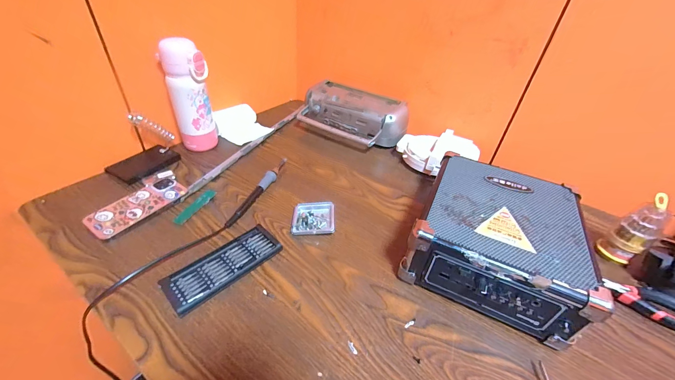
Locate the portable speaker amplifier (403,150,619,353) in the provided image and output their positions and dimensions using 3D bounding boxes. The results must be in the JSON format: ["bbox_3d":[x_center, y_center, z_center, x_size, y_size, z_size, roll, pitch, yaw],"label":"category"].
[{"bbox_3d":[0.236,0.068,0.434,0.206,0.105,0.228,23,43,19],"label":"portable speaker amplifier"}]

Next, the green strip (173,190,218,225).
[{"bbox_3d":[-0.245,0.028,0.498,0.020,0.004,0.091,16,41,11],"label":"green strip"}]

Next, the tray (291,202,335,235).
[{"bbox_3d":[-0.040,0.048,0.491,0.070,0.017,0.070,4,40,-3],"label":"tray"}]

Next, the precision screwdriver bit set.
[{"bbox_3d":[-0.158,0.104,0.406,0.064,0.013,0.157,34,47,29],"label":"precision screwdriver bit set"}]

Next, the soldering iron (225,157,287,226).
[{"bbox_3d":[-0.145,-0.003,0.536,0.021,0.022,0.197,19,42,15],"label":"soldering iron"}]

